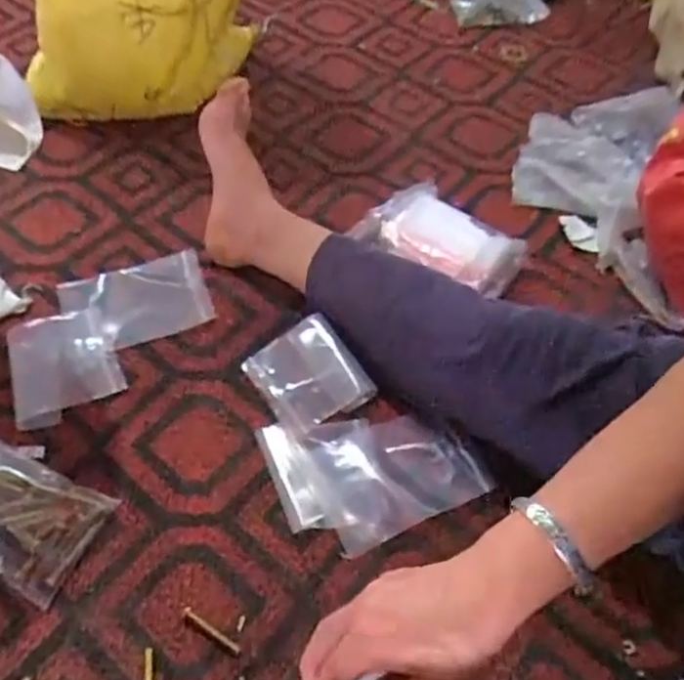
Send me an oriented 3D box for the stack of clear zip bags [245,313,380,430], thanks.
[{"bbox_3d":[-0.032,0.033,0.654,0.093,0.025,0.107,-27,60,-21],"label":"stack of clear zip bags"}]

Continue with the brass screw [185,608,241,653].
[{"bbox_3d":[-0.103,0.227,0.524,0.053,0.004,0.006,29,57,16],"label":"brass screw"}]

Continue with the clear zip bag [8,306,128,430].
[{"bbox_3d":[-0.274,0.021,0.644,0.096,0.018,0.108,-23,59,-19],"label":"clear zip bag"}]

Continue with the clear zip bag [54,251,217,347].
[{"bbox_3d":[-0.216,-0.043,0.700,0.144,0.018,0.095,-15,57,-14],"label":"clear zip bag"}]

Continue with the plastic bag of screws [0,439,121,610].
[{"bbox_3d":[-0.280,0.140,0.561,0.148,0.022,0.097,23,56,12],"label":"plastic bag of screws"}]

